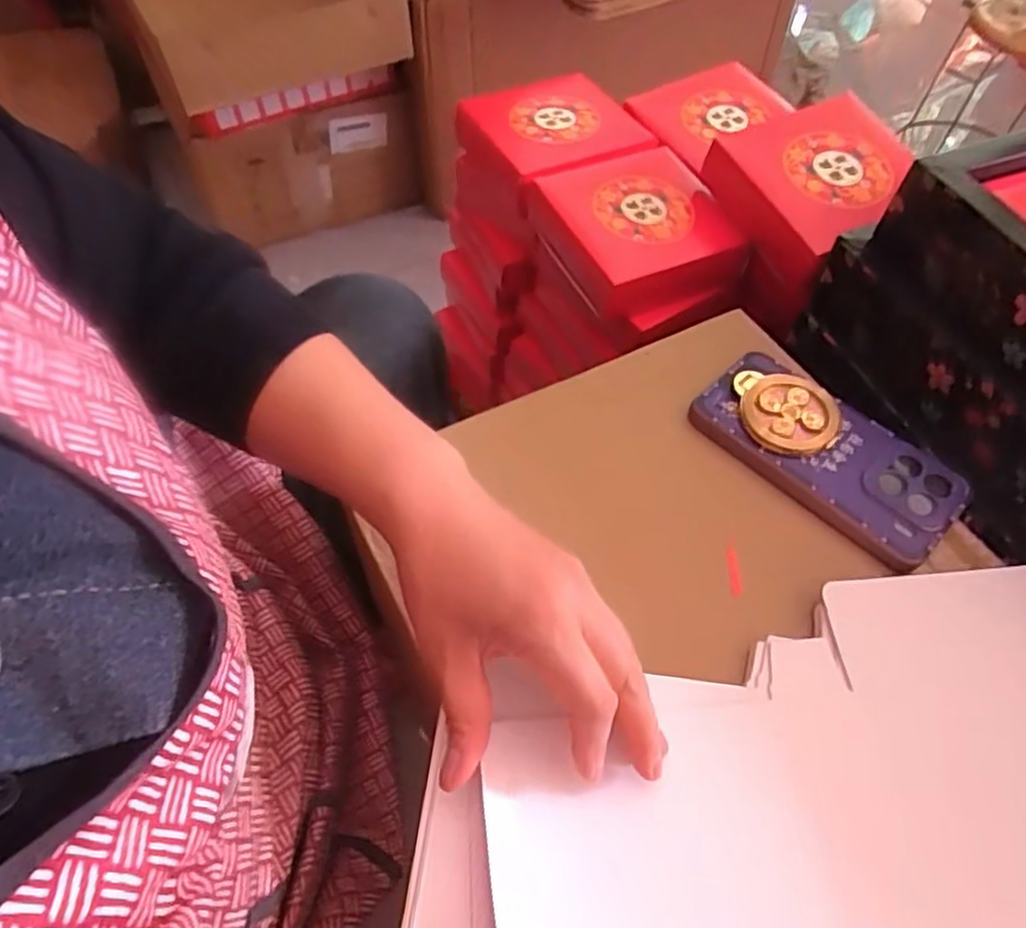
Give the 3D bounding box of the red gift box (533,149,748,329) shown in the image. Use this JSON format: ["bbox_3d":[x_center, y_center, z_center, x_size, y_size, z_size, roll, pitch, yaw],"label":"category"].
[{"bbox_3d":[0.099,-0.184,0.547,0.138,0.058,0.136,-21,61,-15],"label":"red gift box"}]

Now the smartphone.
[{"bbox_3d":[0.182,-0.010,0.397,0.073,0.010,0.149,-40,64,-22],"label":"smartphone"}]

